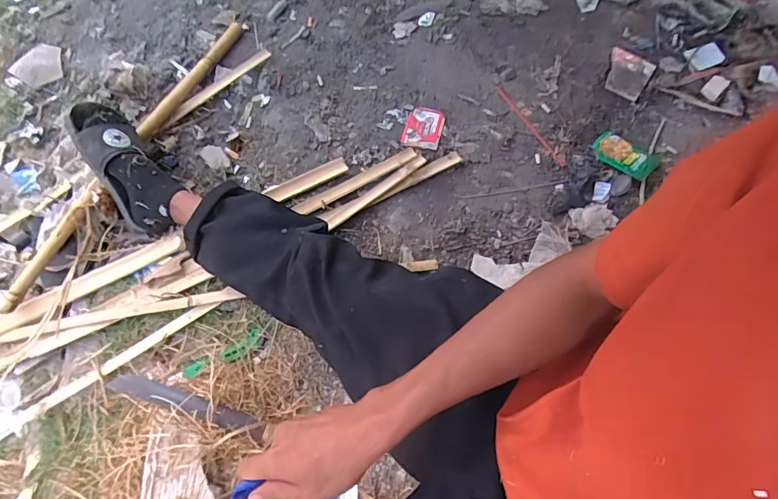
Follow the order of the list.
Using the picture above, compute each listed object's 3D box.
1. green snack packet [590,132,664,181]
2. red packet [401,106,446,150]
[{"bbox_3d":[0.471,-0.189,0.916,0.090,0.018,0.121,-40,69,-19],"label":"green snack packet"},{"bbox_3d":[0.072,-0.255,0.944,0.074,0.011,0.099,13,63,8],"label":"red packet"}]

